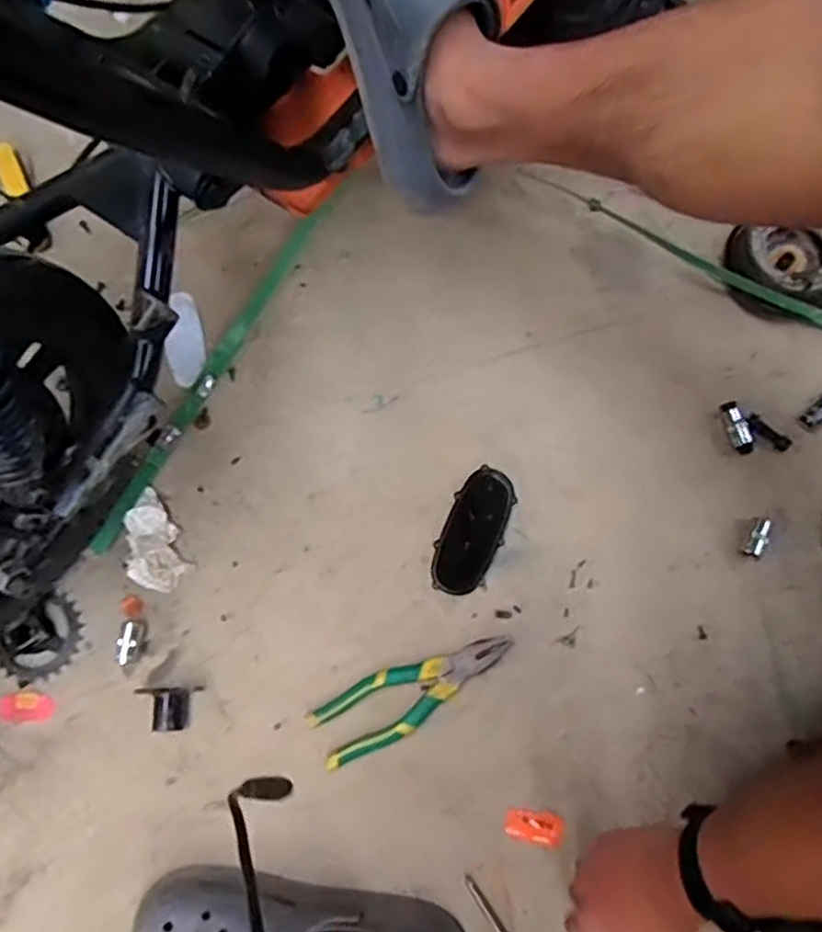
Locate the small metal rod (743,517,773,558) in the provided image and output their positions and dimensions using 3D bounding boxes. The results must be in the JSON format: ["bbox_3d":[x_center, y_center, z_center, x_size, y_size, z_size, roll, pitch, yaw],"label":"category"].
[{"bbox_3d":[0.339,0.069,0.720,0.017,0.020,0.041,28,76,8],"label":"small metal rod"}]

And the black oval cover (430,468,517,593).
[{"bbox_3d":[0.062,0.065,0.731,0.056,0.014,0.127,22,75,7],"label":"black oval cover"}]

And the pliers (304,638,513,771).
[{"bbox_3d":[0.004,0.210,0.683,0.193,0.022,0.059,-23,75,-6],"label":"pliers"}]

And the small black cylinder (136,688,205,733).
[{"bbox_3d":[-0.225,0.225,0.681,0.059,0.024,0.038,-2,74,0],"label":"small black cylinder"}]

